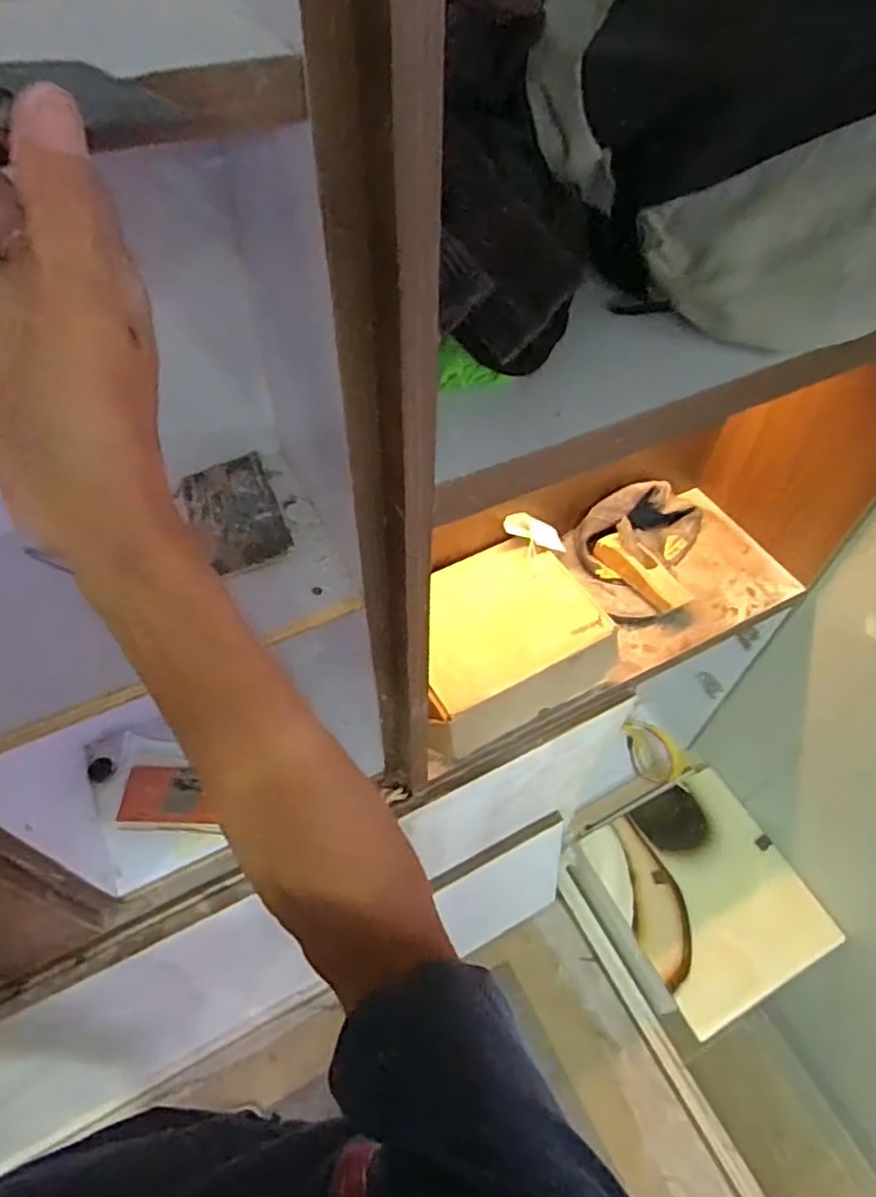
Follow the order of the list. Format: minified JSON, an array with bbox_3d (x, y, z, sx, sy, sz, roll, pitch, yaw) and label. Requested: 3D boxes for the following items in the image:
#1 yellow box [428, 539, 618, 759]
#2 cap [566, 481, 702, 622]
[{"bbox_3d":[0.080,0.054,0.899,0.275,0.071,0.224,-24,57,-18],"label":"yellow box"},{"bbox_3d":[0.325,-0.078,1.001,0.223,0.092,0.183,-13,55,-11],"label":"cap"}]

